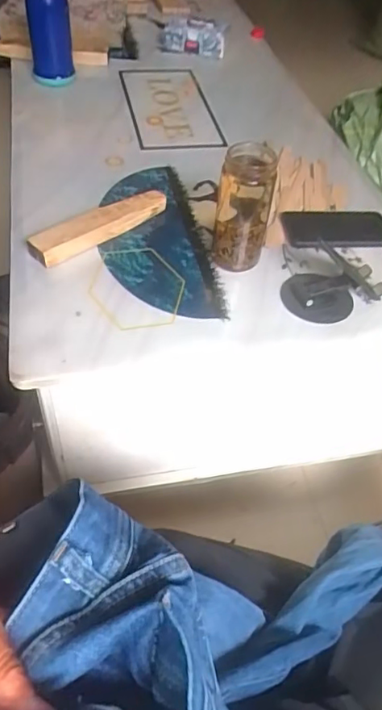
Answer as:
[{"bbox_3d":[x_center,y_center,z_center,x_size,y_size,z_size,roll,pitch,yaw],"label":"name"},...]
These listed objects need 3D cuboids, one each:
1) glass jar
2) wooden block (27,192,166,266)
[{"bbox_3d":[0.068,-0.188,0.703,0.069,0.159,0.071,3,50,-4],"label":"glass jar"},{"bbox_3d":[-0.125,-0.184,0.757,0.213,0.030,0.043,-32,60,-29],"label":"wooden block"}]

